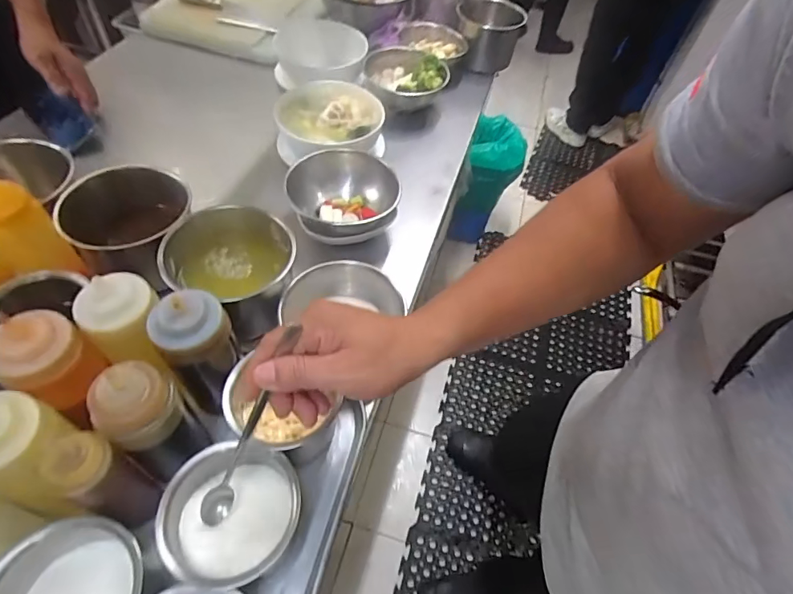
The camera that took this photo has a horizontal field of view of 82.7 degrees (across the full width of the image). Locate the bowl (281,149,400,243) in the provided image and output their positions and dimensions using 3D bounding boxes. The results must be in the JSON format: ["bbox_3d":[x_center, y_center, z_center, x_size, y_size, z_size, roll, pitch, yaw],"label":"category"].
[{"bbox_3d":[-0.079,-0.149,0.692,0.157,0.065,0.166,3,54,-4],"label":"bowl"}]

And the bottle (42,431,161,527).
[{"bbox_3d":[-0.248,0.167,0.398,0.049,0.151,0.046,23,55,11],"label":"bottle"}]

